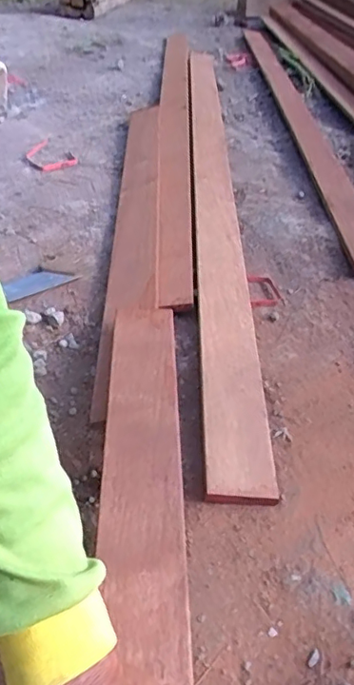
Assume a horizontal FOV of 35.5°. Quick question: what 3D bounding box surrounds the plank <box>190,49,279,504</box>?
[{"bbox_3d":[0.064,-0.320,1.001,0.070,0.022,1.381,4,41,-2],"label":"plank"}]

